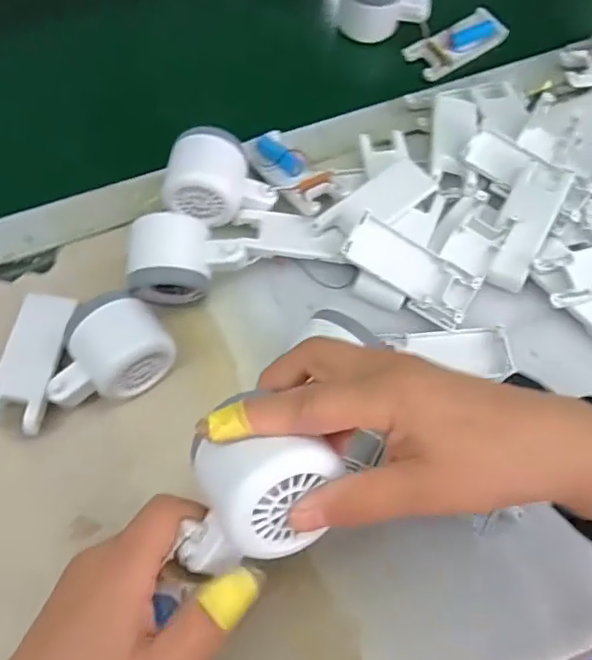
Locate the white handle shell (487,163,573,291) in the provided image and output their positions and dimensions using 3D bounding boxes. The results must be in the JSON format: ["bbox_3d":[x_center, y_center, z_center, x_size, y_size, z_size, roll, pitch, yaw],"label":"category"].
[{"bbox_3d":[0.180,-0.082,0.456,0.037,0.012,0.104,22,84,8],"label":"white handle shell"}]

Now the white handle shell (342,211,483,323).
[{"bbox_3d":[0.087,-0.047,0.439,0.104,0.019,0.037,30,69,-3],"label":"white handle shell"}]

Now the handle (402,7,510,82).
[{"bbox_3d":[0.157,-0.275,0.559,0.105,0.018,0.041,-31,72,-15],"label":"handle"}]

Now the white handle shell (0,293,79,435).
[{"bbox_3d":[-0.188,0.021,0.416,0.041,0.013,0.102,6,67,-1],"label":"white handle shell"}]

